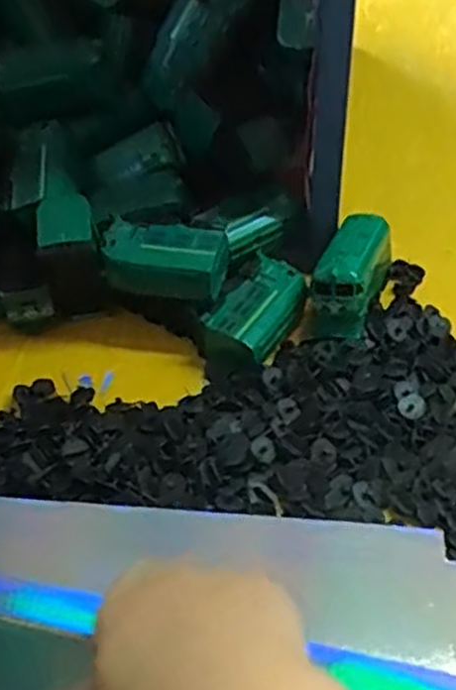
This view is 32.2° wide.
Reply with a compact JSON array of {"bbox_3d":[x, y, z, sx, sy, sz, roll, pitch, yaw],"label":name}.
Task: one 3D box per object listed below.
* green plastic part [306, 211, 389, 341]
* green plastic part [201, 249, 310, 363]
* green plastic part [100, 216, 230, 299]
[{"bbox_3d":[0.094,-0.056,0.605,0.043,0.047,0.103,15,49,17],"label":"green plastic part"},{"bbox_3d":[0.025,-0.028,0.600,0.049,0.035,0.089,22,52,22],"label":"green plastic part"},{"bbox_3d":[-0.049,-0.066,0.588,0.091,0.038,0.049,7,48,11],"label":"green plastic part"}]

